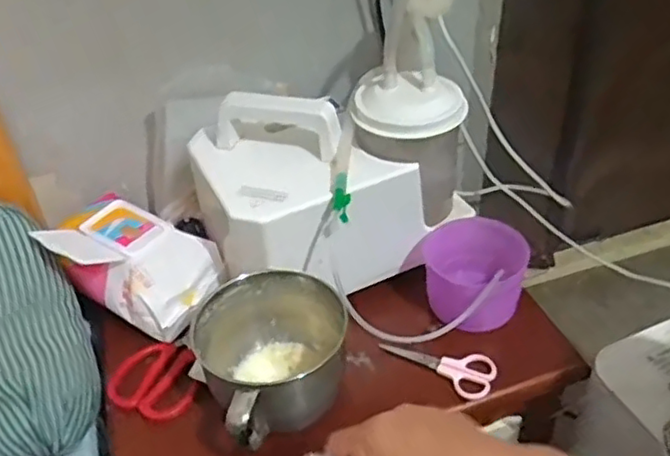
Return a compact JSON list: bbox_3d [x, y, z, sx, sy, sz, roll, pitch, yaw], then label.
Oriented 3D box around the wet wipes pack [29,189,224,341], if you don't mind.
[{"bbox_3d":[-0.225,0.029,0.696,0.186,0.087,0.121,20,44,26],"label":"wet wipes pack"}]

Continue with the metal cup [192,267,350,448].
[{"bbox_3d":[-0.055,0.126,0.606,0.131,0.093,0.148,-18,41,-17],"label":"metal cup"}]

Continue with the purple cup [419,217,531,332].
[{"bbox_3d":[0.143,0.050,0.678,0.104,0.077,0.091,12,41,18],"label":"purple cup"}]

